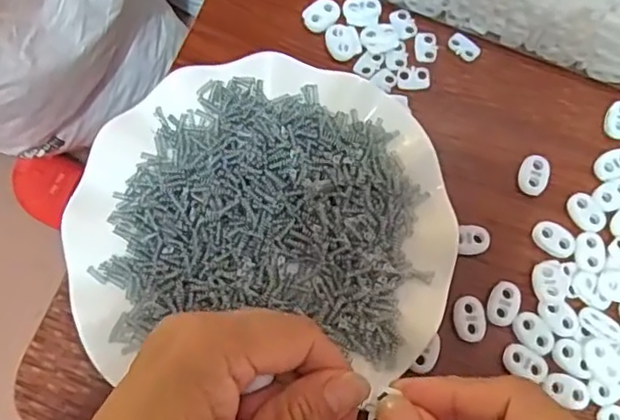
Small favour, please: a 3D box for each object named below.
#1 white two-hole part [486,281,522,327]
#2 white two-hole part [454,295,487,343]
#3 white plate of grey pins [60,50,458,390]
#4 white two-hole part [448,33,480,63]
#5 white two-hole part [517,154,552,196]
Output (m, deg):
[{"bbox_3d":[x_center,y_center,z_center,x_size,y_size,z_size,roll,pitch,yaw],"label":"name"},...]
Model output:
[{"bbox_3d":[0.099,0.048,0.313,0.015,0.004,0.022,25,75,7],"label":"white two-hole part"},{"bbox_3d":[0.081,0.055,0.312,0.016,0.004,0.022,0,74,0],"label":"white two-hole part"},{"bbox_3d":[-0.023,0.000,0.317,0.180,0.029,0.156,2,74,1],"label":"white plate of grey pins"},{"bbox_3d":[0.090,-0.095,0.360,0.019,0.004,0.012,33,76,9],"label":"white two-hole part"},{"bbox_3d":[0.122,-0.019,0.337,0.015,0.008,0.022,20,75,6],"label":"white two-hole part"}]

